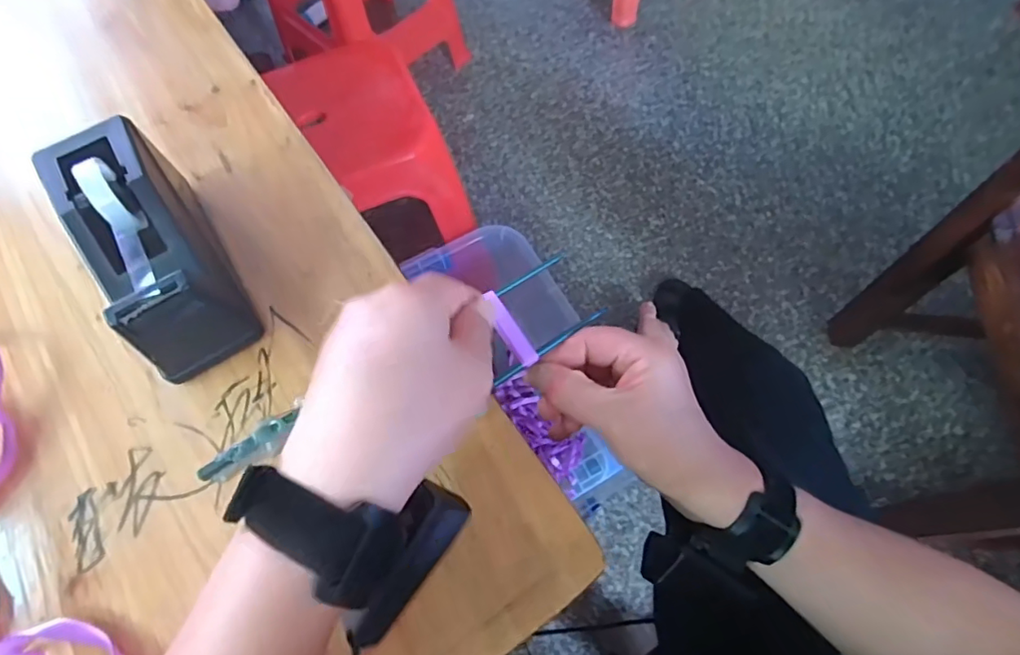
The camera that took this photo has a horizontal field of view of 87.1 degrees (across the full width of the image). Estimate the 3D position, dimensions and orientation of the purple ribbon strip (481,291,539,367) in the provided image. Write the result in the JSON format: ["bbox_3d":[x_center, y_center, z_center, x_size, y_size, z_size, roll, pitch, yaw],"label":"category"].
[{"bbox_3d":[0.000,0.000,0.322,0.012,0.004,0.050,-28,74,-10],"label":"purple ribbon strip"}]

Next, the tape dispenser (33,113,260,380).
[{"bbox_3d":[-0.213,-0.048,0.321,0.061,0.074,0.152,-31,69,-11],"label":"tape dispenser"}]

